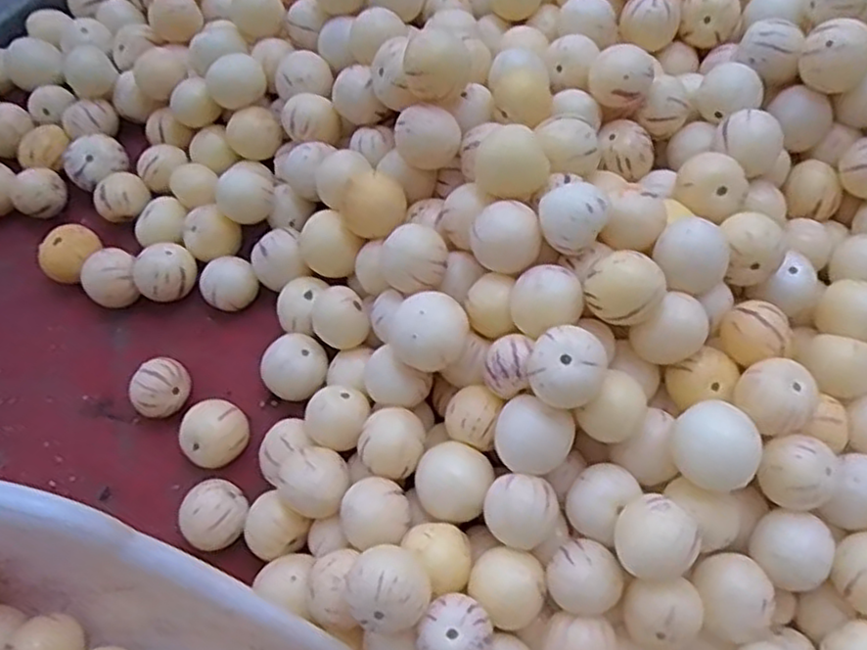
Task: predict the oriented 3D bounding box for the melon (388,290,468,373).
[{"bbox_3d":[-0.004,0.007,0.493,0.047,0.046,0.049,-1,66,2],"label":"melon"}]

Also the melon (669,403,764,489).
[{"bbox_3d":[0.172,0.077,0.440,0.051,0.042,0.043,27,69,13],"label":"melon"}]

